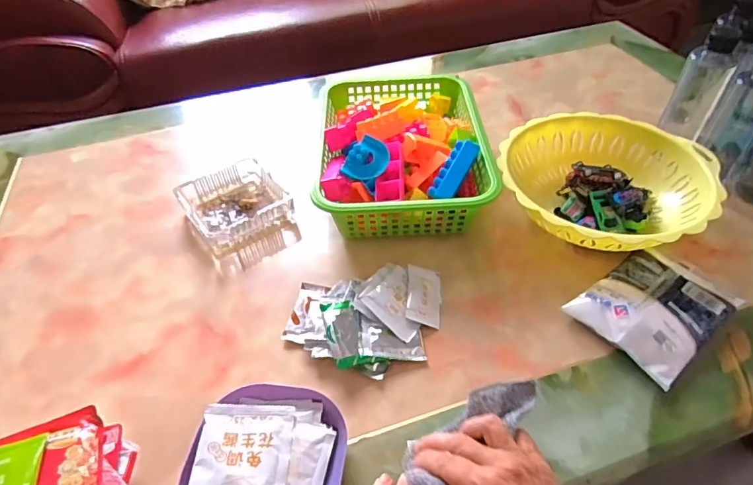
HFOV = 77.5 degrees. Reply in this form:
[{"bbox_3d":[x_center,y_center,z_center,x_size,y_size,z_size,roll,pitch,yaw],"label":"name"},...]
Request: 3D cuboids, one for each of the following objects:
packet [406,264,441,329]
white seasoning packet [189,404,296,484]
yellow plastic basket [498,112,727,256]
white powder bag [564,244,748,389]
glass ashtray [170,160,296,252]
[{"bbox_3d":[0.052,0.056,0.510,0.038,0.005,0.073,17,48,-10],"label":"packet"},{"bbox_3d":[-0.110,0.178,0.385,0.076,0.007,0.094,2,45,-3],"label":"white seasoning packet"},{"bbox_3d":[0.275,-0.065,0.586,0.238,0.070,0.230,33,57,29],"label":"yellow plastic basket"},{"bbox_3d":[0.290,0.063,0.485,0.146,0.030,0.109,-30,52,-23],"label":"white powder bag"},{"bbox_3d":[-0.184,-0.051,0.613,0.117,0.032,0.115,-31,53,-24],"label":"glass ashtray"}]

